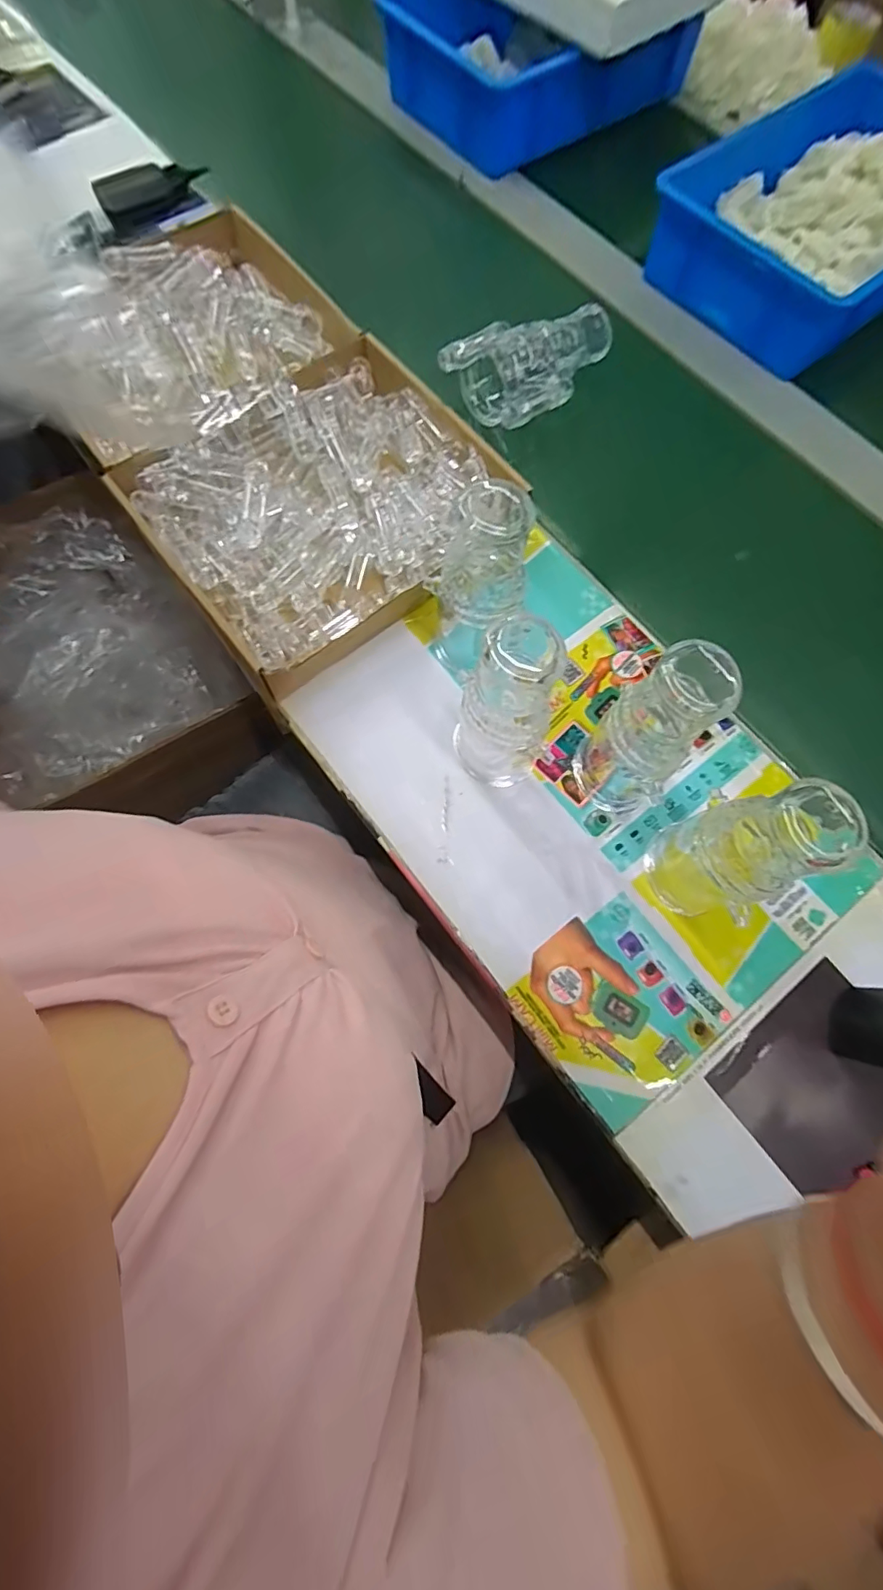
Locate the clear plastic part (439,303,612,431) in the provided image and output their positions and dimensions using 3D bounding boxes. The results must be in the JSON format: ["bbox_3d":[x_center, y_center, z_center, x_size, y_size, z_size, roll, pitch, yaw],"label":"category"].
[{"bbox_3d":[0.111,-0.492,0.597,0.182,0.054,0.120,-32,77,-10],"label":"clear plastic part"}]

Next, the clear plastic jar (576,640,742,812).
[{"bbox_3d":[0.156,-0.041,0.409,0.059,0.174,0.074,-33,77,-10],"label":"clear plastic jar"}]

